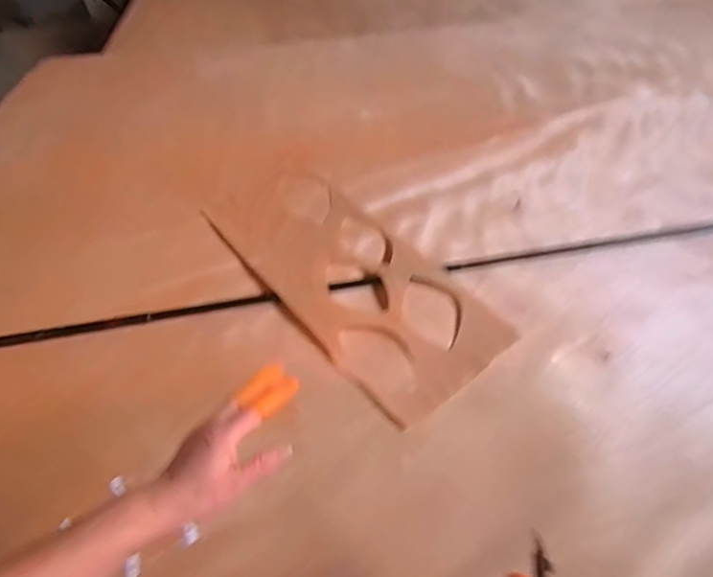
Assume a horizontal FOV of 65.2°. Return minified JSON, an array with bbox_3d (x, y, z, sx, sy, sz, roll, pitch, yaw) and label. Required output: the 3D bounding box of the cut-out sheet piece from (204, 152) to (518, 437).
[{"bbox_3d":[-0.040,-0.047,0.963,0.245,0.014,0.627,-34,56,-21],"label":"cut-out sheet piece"}]

